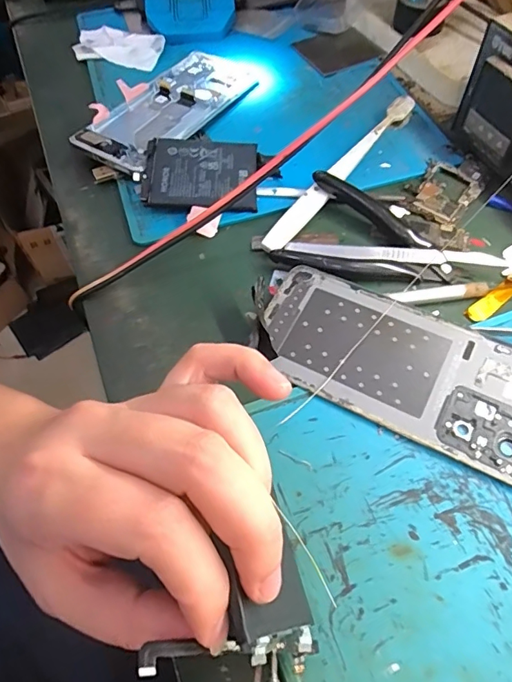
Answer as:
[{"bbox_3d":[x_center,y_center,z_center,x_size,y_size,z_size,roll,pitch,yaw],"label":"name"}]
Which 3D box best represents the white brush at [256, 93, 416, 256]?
[{"bbox_3d":[0.063,-0.123,0.332,0.015,0.016,0.177,33,65,21],"label":"white brush"}]

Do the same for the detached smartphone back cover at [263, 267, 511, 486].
[{"bbox_3d":[0.077,0.013,0.249,0.156,0.009,0.070,25,62,17],"label":"detached smartphone back cover"}]

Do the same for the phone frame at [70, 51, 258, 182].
[{"bbox_3d":[-0.068,-0.189,0.379,0.074,0.013,0.157,27,63,18],"label":"phone frame"}]

